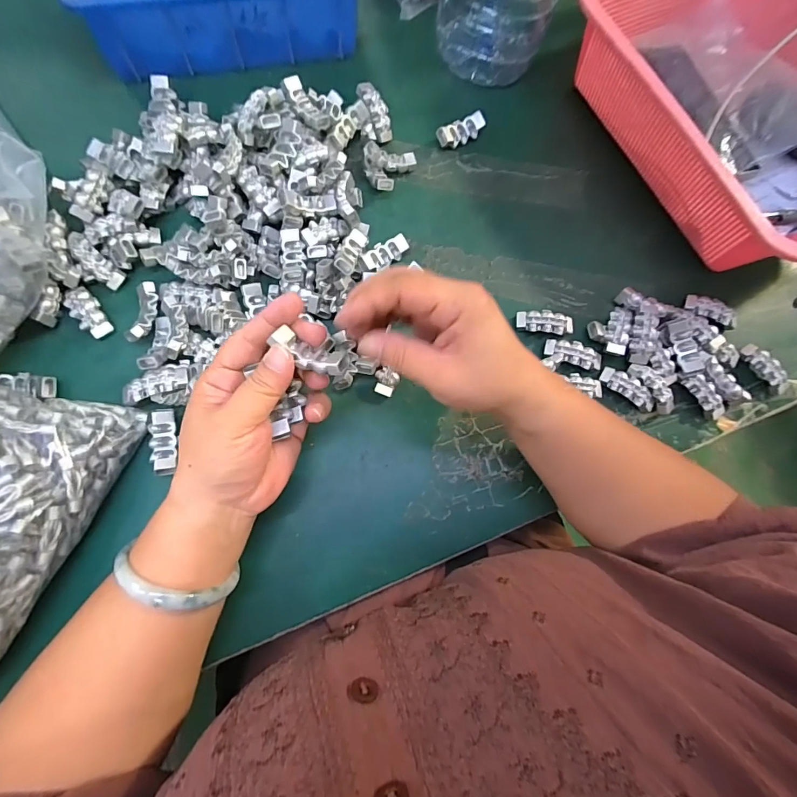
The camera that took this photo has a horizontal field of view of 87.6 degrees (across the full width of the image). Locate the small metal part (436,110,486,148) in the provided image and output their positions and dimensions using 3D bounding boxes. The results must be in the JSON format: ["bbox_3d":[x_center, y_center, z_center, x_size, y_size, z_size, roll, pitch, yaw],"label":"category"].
[{"bbox_3d":[0.058,-0.251,0.389,0.047,0.013,0.019,-29,81,-12],"label":"small metal part"}]

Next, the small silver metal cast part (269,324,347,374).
[{"bbox_3d":[-0.051,-0.026,0.243,0.043,0.015,0.019,26,81,8],"label":"small silver metal cast part"}]

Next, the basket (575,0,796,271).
[{"bbox_3d":[0.302,-0.263,0.378,0.220,0.086,0.305,-27,81,-10],"label":"basket"}]

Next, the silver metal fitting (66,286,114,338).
[{"bbox_3d":[-0.240,-0.067,0.321,0.019,0.010,0.043,-32,82,-12],"label":"silver metal fitting"}]

